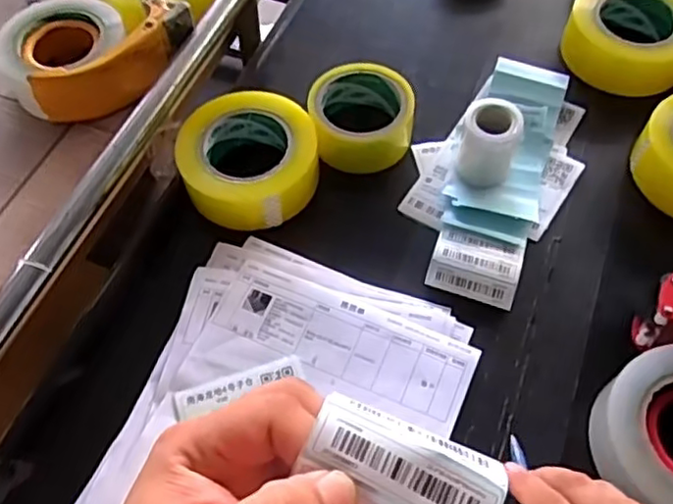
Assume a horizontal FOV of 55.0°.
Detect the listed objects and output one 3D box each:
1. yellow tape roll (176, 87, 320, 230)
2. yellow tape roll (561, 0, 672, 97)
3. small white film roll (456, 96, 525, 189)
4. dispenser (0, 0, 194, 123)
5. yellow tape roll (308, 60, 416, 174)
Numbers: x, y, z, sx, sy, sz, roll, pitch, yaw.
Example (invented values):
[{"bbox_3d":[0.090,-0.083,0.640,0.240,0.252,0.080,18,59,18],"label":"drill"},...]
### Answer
[{"bbox_3d":[-0.079,-0.084,0.580,0.120,0.053,0.111,0,60,0],"label":"yellow tape roll"},{"bbox_3d":[0.296,-0.217,0.653,0.121,0.061,0.121,0,60,0],"label":"yellow tape roll"},{"bbox_3d":[0.136,-0.094,0.574,0.050,0.063,0.050,0,60,0],"label":"small white film roll"},{"bbox_3d":[-0.223,-0.189,0.607,0.162,0.060,0.129,-38,67,-20],"label":"dispenser"},{"bbox_3d":[0.024,-0.128,0.610,0.094,0.047,0.094,0,60,0],"label":"yellow tape roll"}]

